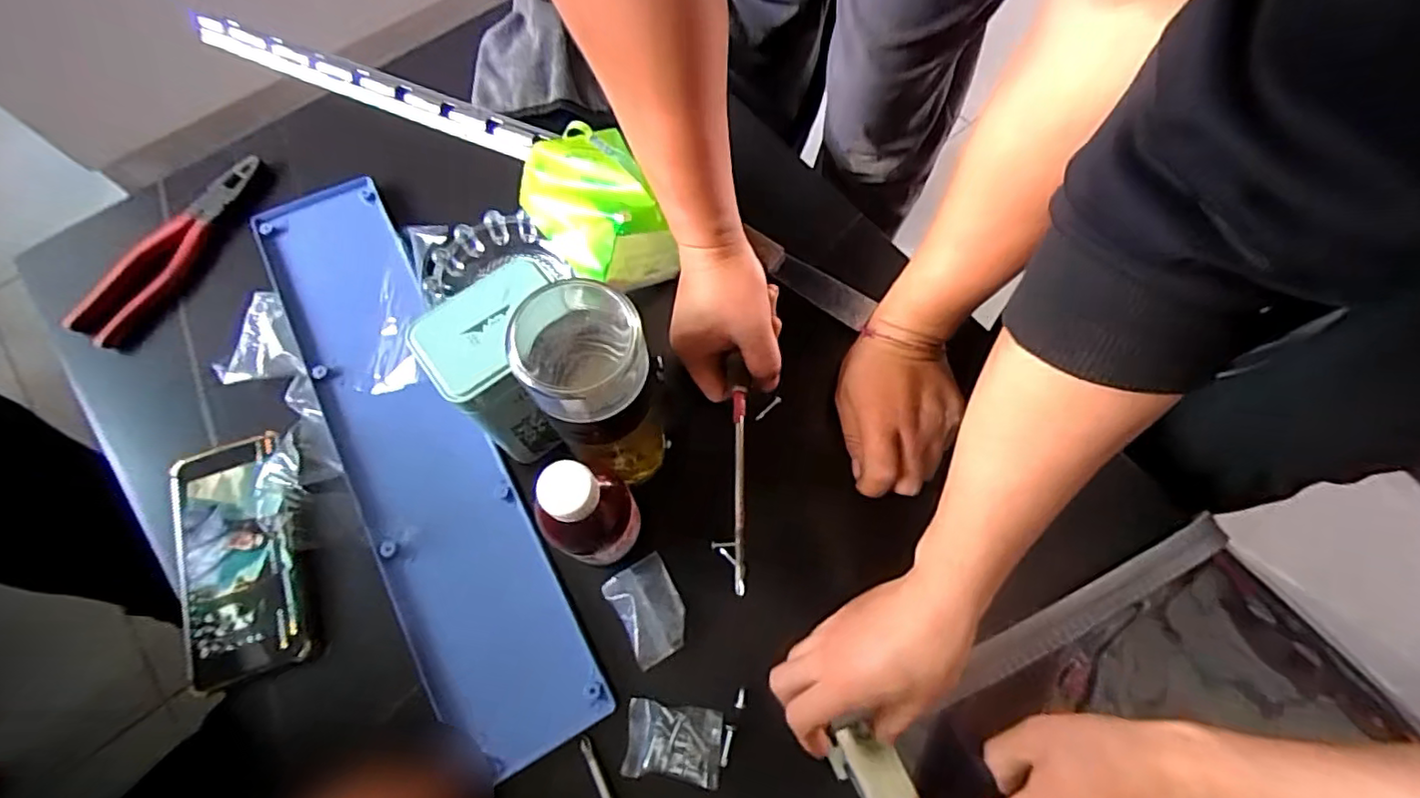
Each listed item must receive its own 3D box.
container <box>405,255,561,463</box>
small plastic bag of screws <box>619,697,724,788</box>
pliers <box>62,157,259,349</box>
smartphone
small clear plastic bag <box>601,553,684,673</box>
[{"bbox_3d":[-0.126,-0.018,0.410,0.087,0.130,0.068,-37,74,-12],"label":"container"},{"bbox_3d":[-0.023,0.222,0.394,0.061,0.009,0.044,8,71,3],"label":"small plastic bag of screws"},{"bbox_3d":[-0.470,-0.137,0.530,0.055,0.028,0.199,20,72,7],"label":"pliers"},{"bbox_3d":[-0.336,0.112,0.432,0.078,0.016,0.169,-21,72,-7],"label":"smartphone"},{"bbox_3d":[-0.043,0.147,0.427,0.044,0.010,0.066,-28,73,-9],"label":"small clear plastic bag"}]

